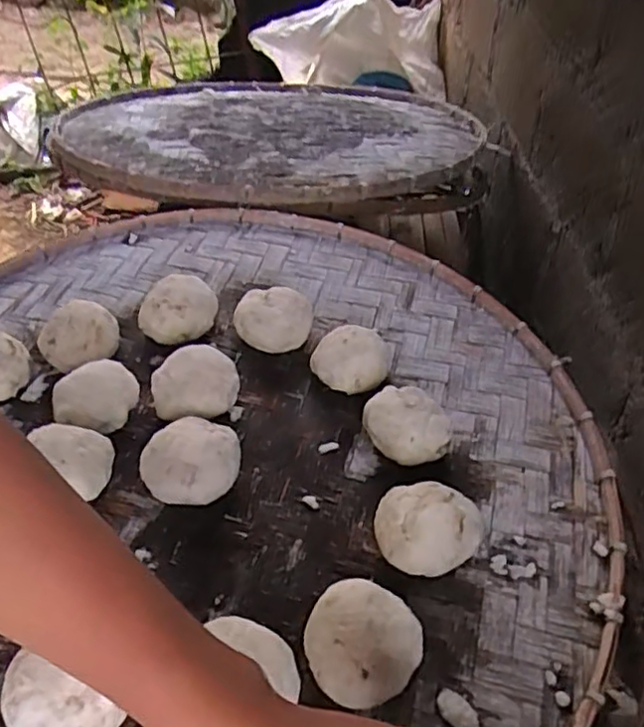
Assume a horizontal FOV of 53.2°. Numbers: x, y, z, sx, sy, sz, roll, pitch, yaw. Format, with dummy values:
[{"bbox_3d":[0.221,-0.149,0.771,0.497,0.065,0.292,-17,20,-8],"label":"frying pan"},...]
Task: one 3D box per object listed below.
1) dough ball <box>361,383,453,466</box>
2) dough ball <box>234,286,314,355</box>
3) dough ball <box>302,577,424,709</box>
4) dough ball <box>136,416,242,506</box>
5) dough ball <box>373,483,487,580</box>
[{"bbox_3d":[0.076,0.055,0.586,0.077,0.051,0.067,33,55,31],"label":"dough ball"},{"bbox_3d":[-0.052,-0.049,0.684,0.083,0.048,0.068,-9,45,-6],"label":"dough ball"},{"bbox_3d":[0.028,0.196,0.450,0.080,0.058,0.074,-2,45,2],"label":"dough ball"},{"bbox_3d":[-0.111,0.083,0.547,0.080,0.057,0.073,-33,52,-27],"label":"dough ball"},{"bbox_3d":[0.083,0.130,0.509,0.080,0.060,0.069,-12,45,-9],"label":"dough ball"}]

